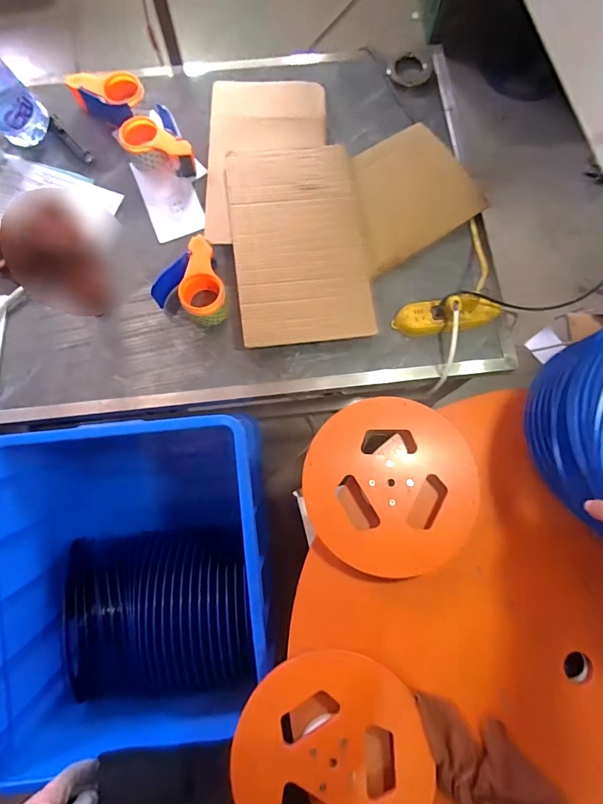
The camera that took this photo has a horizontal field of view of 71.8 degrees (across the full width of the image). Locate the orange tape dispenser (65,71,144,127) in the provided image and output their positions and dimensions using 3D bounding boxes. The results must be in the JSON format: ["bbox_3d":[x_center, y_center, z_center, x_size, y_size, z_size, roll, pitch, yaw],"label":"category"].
[{"bbox_3d":[-0.412,-0.646,0.879,0.153,0.053,0.089,12,77,2],"label":"orange tape dispenser"}]

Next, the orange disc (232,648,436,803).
[{"bbox_3d":[0.044,0.493,0.574,0.265,0.016,0.250,1,69,-1],"label":"orange disc"}]

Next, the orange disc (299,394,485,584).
[{"bbox_3d":[0.142,0.130,0.667,0.262,0.033,0.272,0,77,0],"label":"orange disc"}]

